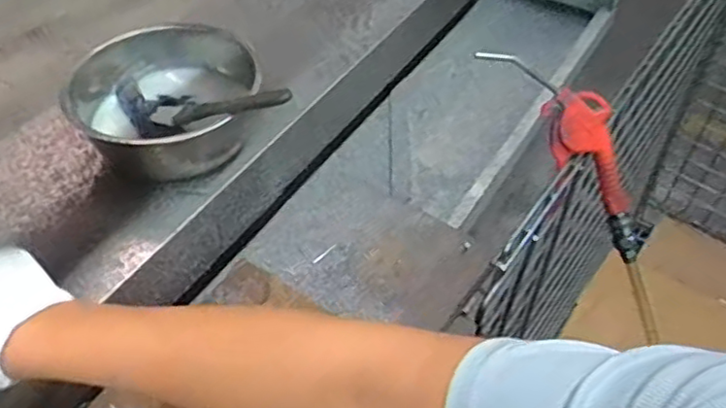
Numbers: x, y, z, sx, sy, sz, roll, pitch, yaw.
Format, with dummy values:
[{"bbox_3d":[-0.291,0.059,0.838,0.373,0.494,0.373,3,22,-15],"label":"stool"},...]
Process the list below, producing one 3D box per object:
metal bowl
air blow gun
[{"bbox_3d":[-0.201,-0.101,0.675,0.177,0.079,0.177,0,50,0],"label":"metal bowl"},{"bbox_3d":[0.225,-0.054,0.650,0.057,0.247,0.057,-46,19,-31],"label":"air blow gun"}]

